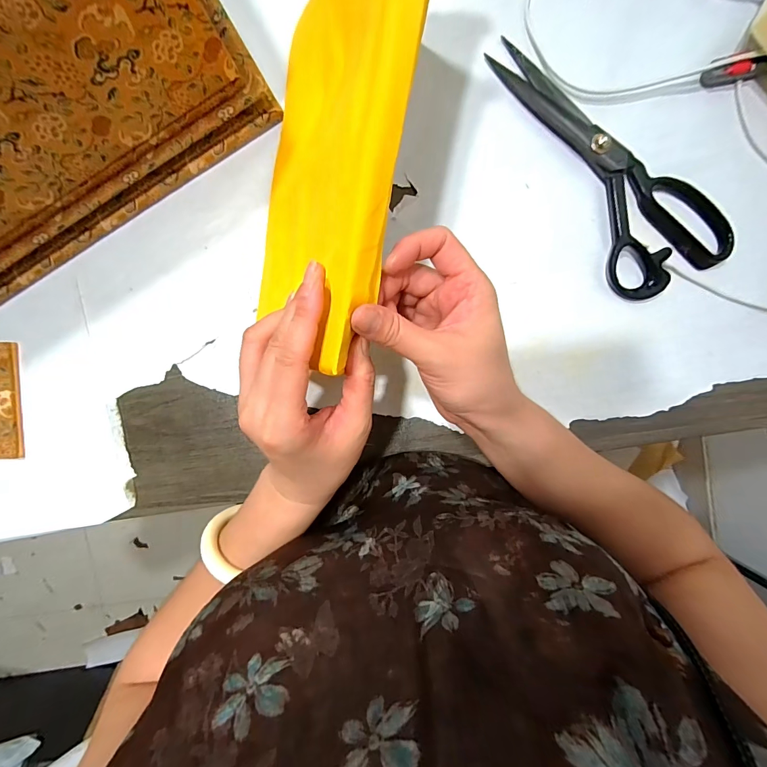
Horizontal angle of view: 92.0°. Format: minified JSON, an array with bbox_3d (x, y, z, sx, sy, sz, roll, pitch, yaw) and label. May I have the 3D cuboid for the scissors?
[{"bbox_3d":[0.185,-0.183,0.299,0.092,0.012,0.233,-33,93,5],"label":"scissors"}]

